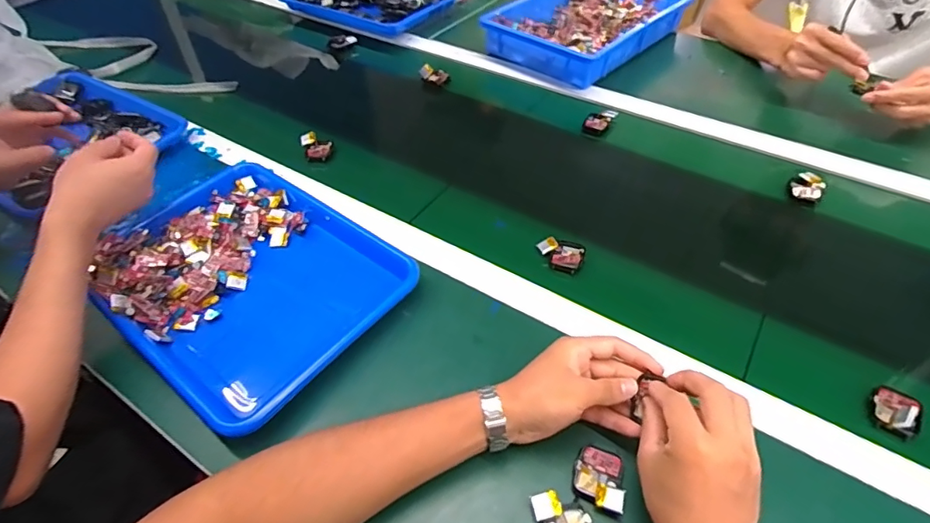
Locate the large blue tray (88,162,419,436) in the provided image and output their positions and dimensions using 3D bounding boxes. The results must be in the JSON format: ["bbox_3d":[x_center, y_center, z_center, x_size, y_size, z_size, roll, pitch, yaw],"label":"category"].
[{"bbox_3d":[-0.241,0.013,0.579,0.329,0.050,0.265,30,55,25],"label":"large blue tray"}]

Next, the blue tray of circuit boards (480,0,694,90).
[{"bbox_3d":[0.223,-0.439,0.936,0.355,0.057,0.235,-37,57,-27],"label":"blue tray of circuit boards"}]

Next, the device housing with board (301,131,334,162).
[{"bbox_3d":[-0.221,-0.171,0.762,0.041,0.025,0.051,-19,50,-15],"label":"device housing with board"}]

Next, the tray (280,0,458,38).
[{"bbox_3d":[-0.192,-0.543,1.041,0.314,0.035,0.220,21,52,20],"label":"tray"}]

